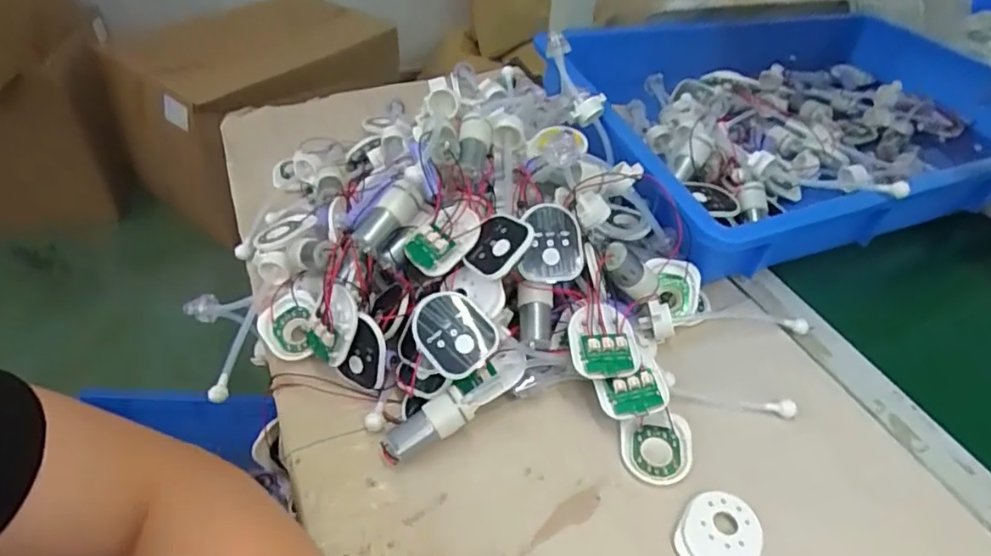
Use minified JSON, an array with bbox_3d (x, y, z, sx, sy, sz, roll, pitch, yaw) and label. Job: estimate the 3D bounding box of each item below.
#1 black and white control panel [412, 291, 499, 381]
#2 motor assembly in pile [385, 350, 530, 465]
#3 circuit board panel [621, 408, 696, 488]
[{"bbox_3d":[-0.029,0.039,0.415,0.049,0.012,0.056,-32,79,-18],"label":"black and white control panel"},{"bbox_3d":[-0.026,0.090,0.422,0.114,0.033,0.026,-30,53,-28],"label":"motor assembly in pile"},{"bbox_3d":[0.116,0.118,0.417,0.055,0.008,0.048,-11,46,-13],"label":"circuit board panel"}]

